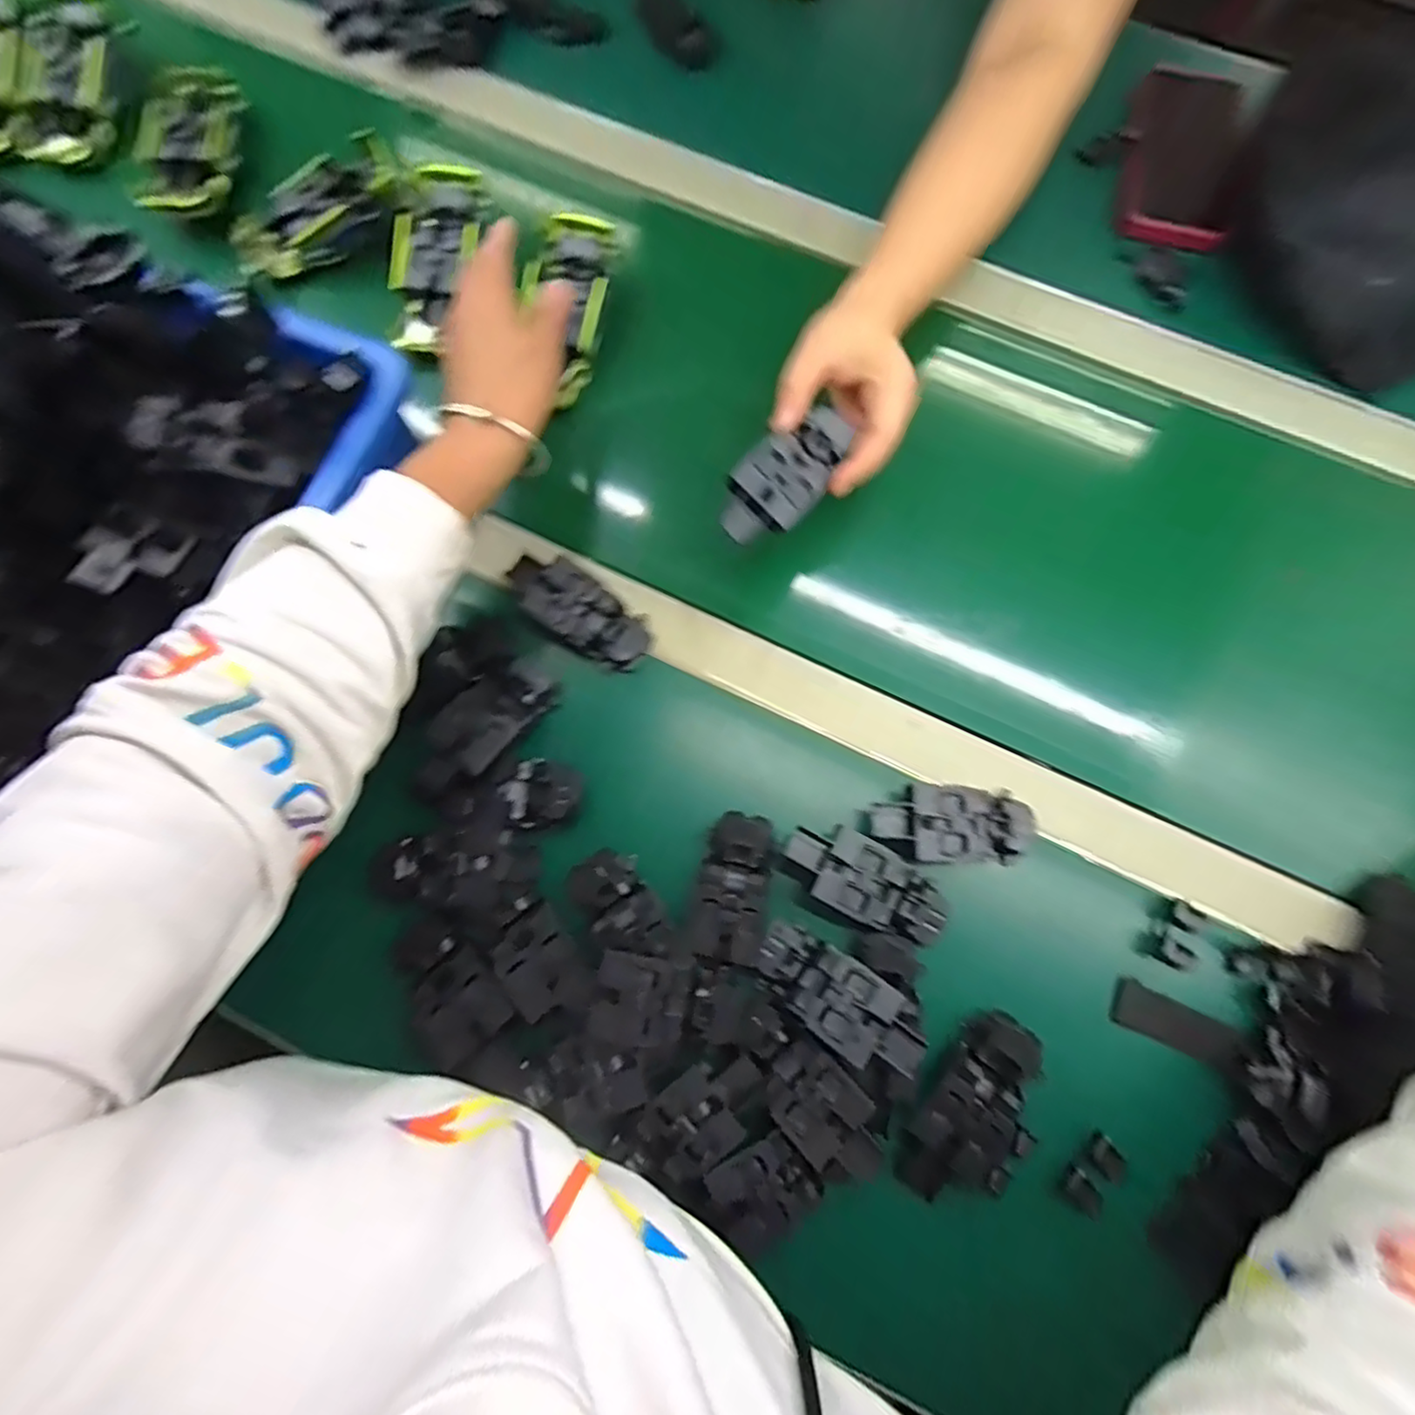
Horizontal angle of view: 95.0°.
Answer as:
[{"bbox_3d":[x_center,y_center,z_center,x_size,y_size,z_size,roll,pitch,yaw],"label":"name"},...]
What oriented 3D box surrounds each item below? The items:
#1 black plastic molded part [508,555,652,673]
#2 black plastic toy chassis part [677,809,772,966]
[{"bbox_3d":[-0.084,-0.063,0.415,0.097,0.015,0.045,32,76,7],"label":"black plastic molded part"},{"bbox_3d":[0.015,0.105,0.373,0.043,0.022,0.085,15,74,3],"label":"black plastic toy chassis part"}]

